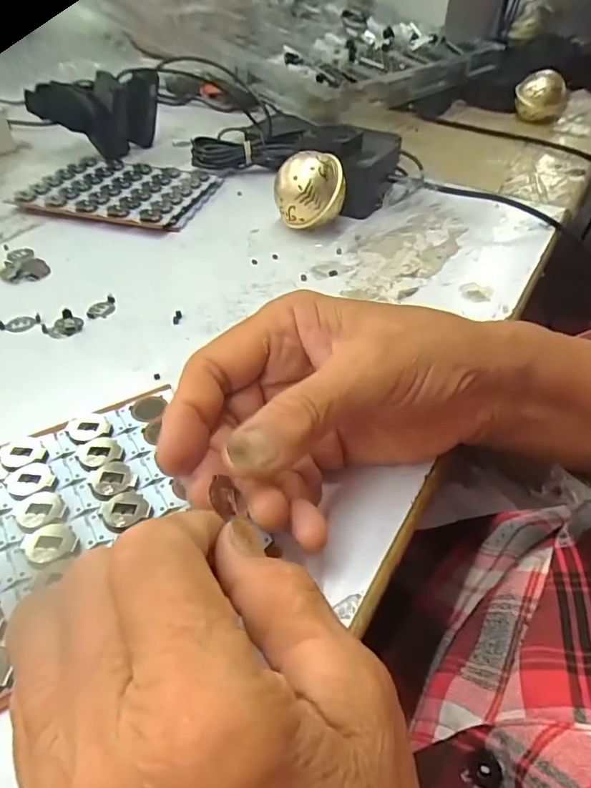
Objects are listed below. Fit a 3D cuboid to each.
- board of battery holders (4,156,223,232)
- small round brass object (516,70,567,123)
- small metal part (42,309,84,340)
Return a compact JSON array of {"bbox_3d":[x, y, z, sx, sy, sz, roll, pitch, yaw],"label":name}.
[{"bbox_3d":[-0.155,-0.178,0.447,0.147,0.012,0.112,12,44,10],"label":"board of battery holders"},{"bbox_3d":[0.301,-0.365,0.625,0.056,0.056,0.042,19,46,17],"label":"small round brass object"},{"bbox_3d":[-0.143,-0.043,0.310,0.024,0.004,0.022,1,43,-1],"label":"small metal part"}]

